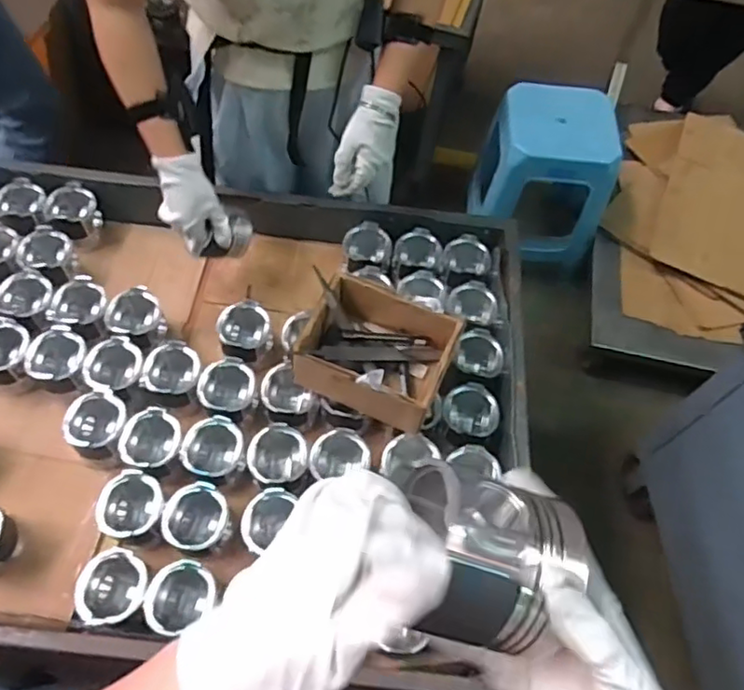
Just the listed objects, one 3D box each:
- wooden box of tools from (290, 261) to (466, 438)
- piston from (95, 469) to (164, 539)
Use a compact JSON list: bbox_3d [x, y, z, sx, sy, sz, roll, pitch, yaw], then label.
[{"bbox_3d":[0.007,0.010,0.862,0.197,0.088,0.159,21,60,8],"label":"wooden box of tools"},{"bbox_3d":[-0.319,0.221,0.822,0.076,0.090,0.080,38,64,16],"label":"piston"}]

